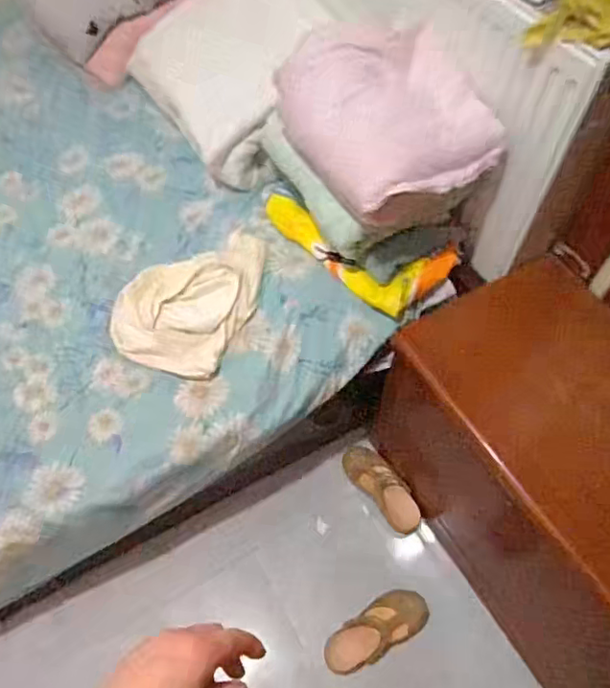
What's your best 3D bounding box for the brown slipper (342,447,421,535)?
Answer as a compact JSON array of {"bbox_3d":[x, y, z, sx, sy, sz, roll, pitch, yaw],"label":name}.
[{"bbox_3d":[0.190,0.355,1.421,0.091,0.051,0.239,-35,65,-23],"label":"brown slipper"}]

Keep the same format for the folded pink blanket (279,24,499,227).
[{"bbox_3d":[0.154,-0.385,1.026,0.266,0.231,0.332,-26,64,-18],"label":"folded pink blanket"}]

